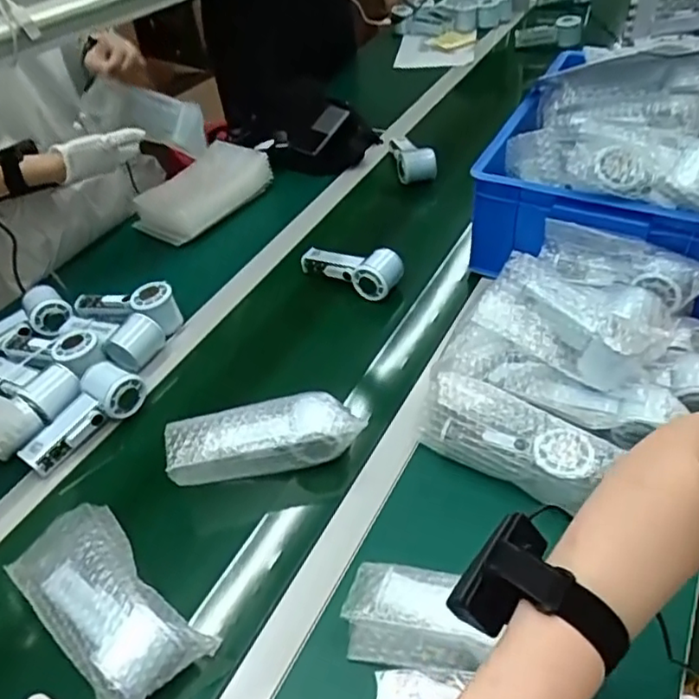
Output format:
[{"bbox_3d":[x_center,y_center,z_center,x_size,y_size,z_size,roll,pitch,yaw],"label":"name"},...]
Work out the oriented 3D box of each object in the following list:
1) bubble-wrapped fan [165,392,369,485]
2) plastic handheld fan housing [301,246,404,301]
[{"bbox_3d":[-0.093,0.100,0.686,0.204,0.059,0.060,-12,45,-7],"label":"bubble-wrapped fan"},{"bbox_3d":[-0.001,-0.128,0.922,0.155,0.061,0.055,23,51,25],"label":"plastic handheld fan housing"}]

